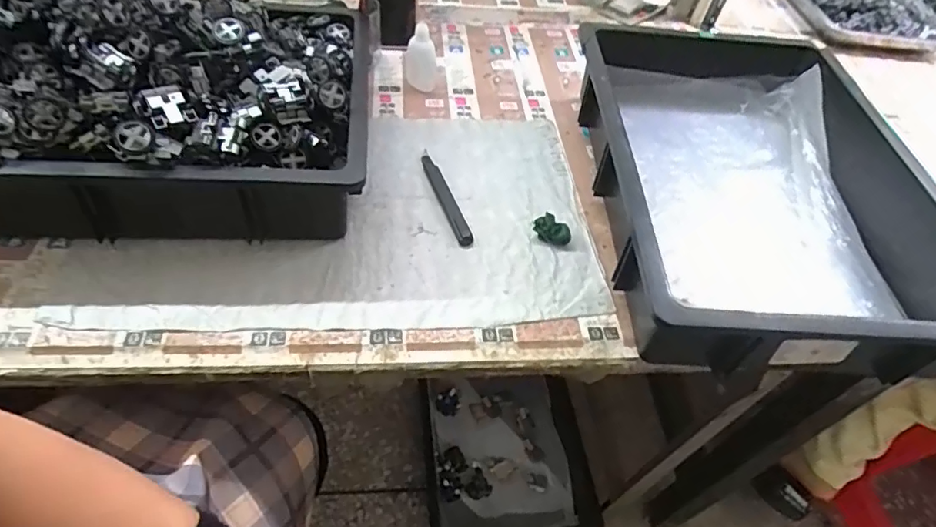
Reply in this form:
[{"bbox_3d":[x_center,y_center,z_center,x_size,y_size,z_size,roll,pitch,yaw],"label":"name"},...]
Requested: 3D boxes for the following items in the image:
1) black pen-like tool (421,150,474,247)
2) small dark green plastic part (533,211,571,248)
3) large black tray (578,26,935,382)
[{"bbox_3d":[-0.024,-0.073,0.597,0.018,0.006,0.145,-12,51,-17],"label":"black pen-like tool"},{"bbox_3d":[0.086,-0.034,0.567,0.039,0.019,0.025,20,49,10],"label":"small dark green plastic part"},{"bbox_3d":[0.309,-0.089,0.590,0.352,0.097,0.448,2,49,-5],"label":"large black tray"}]

